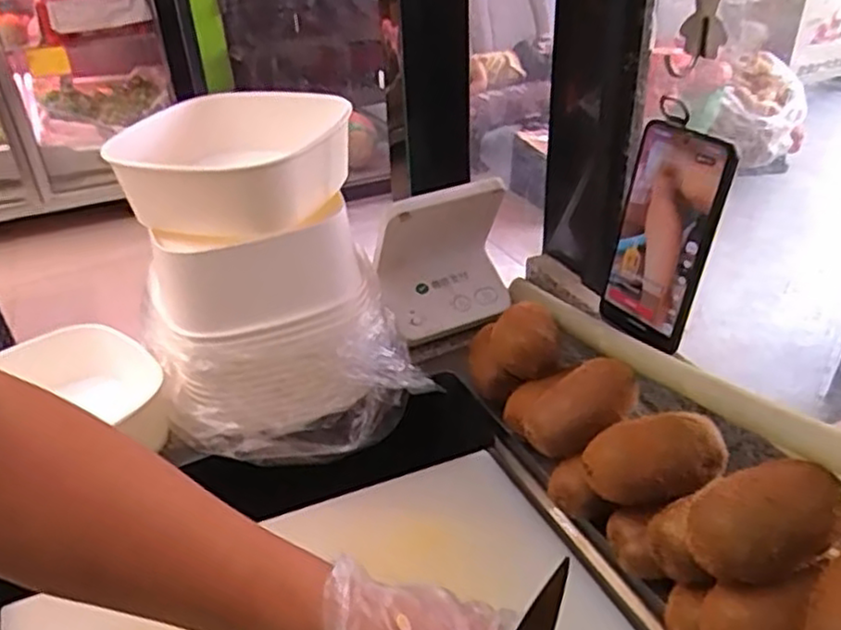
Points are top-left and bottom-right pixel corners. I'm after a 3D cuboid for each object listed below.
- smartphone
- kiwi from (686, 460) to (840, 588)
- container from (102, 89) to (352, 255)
[{"bbox_3d":[0.176,-0.054,0.521,0.013,0.157,0.085,-12,31,-31],"label":"smartphone"},{"bbox_3d":[0.166,0.102,0.345,0.071,0.044,0.052,-12,34,-13],"label":"kiwi"},{"bbox_3d":[-0.143,-0.119,0.556,0.167,0.062,0.159,2,34,9],"label":"container"}]

